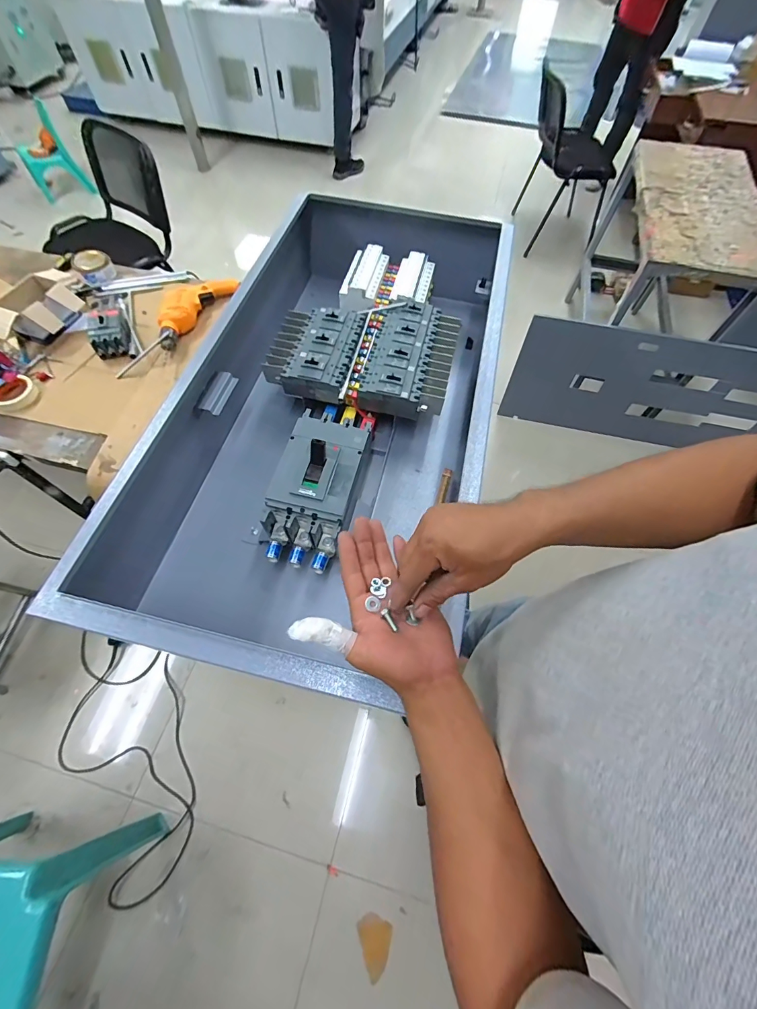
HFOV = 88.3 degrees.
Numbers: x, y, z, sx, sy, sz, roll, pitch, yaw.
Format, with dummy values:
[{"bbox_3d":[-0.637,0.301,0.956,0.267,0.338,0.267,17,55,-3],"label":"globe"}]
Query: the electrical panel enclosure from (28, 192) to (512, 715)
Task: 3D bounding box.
[{"bbox_3d":[-0.075,-0.220,0.832,0.553,0.260,1.077,12,64,4],"label":"electrical panel enclosure"}]

